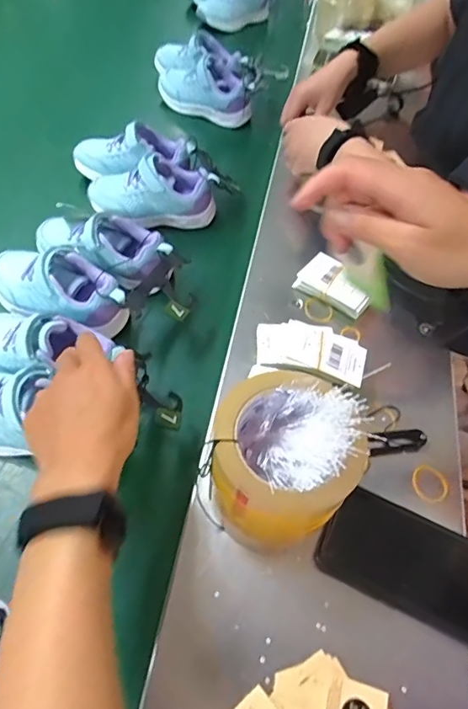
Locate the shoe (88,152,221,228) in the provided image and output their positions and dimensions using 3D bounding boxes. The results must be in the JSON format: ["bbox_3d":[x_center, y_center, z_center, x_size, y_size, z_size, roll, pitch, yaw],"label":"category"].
[{"bbox_3d":[-0.105,-0.212,0.613,0.162,0.070,0.061,-3,61,-6],"label":"shoe"}]

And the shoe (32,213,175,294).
[{"bbox_3d":[-0.151,-0.126,0.559,0.180,0.066,0.079,24,62,9],"label":"shoe"}]

